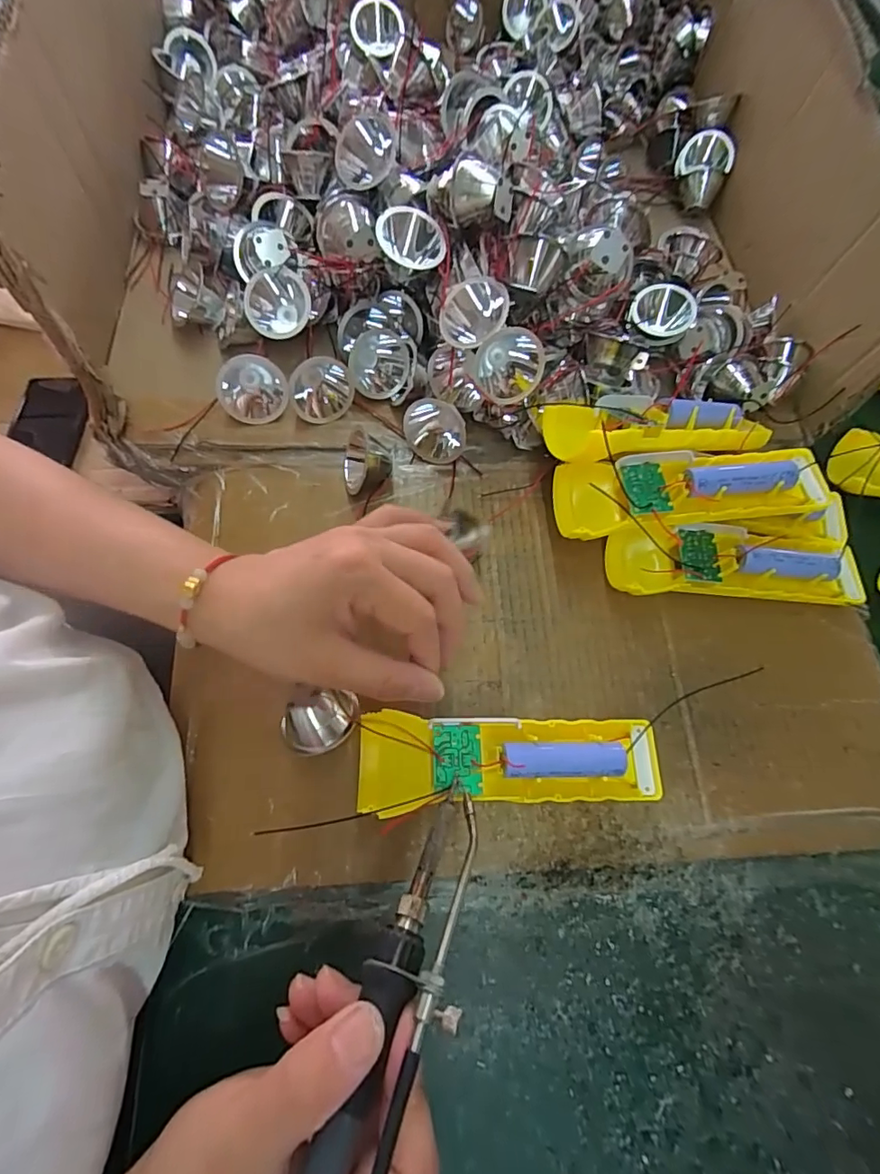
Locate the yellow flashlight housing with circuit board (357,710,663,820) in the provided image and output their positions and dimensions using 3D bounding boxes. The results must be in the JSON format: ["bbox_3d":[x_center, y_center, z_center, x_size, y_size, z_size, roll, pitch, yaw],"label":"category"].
[{"bbox_3d":[0.037,0.095,0.273,0.155,0.033,0.046,0,68,1],"label":"yellow flashlight housing with circuit board"}]

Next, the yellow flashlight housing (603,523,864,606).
[{"bbox_3d":[0.179,-0.013,0.316,0.146,0.034,0.044,1,68,1],"label":"yellow flashlight housing"}]

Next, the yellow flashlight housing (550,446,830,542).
[{"bbox_3d":[0.145,-0.058,0.301,0.147,0.028,0.047,-3,68,0],"label":"yellow flashlight housing"}]

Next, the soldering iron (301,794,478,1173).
[{"bbox_3d":[-0.023,0.170,0.166,0.031,0.015,0.191,21,51,9],"label":"soldering iron"}]

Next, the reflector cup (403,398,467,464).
[{"bbox_3d":[-0.002,-0.102,0.339,0.041,0.045,0.027,-10,69,-3],"label":"reflector cup"}]

